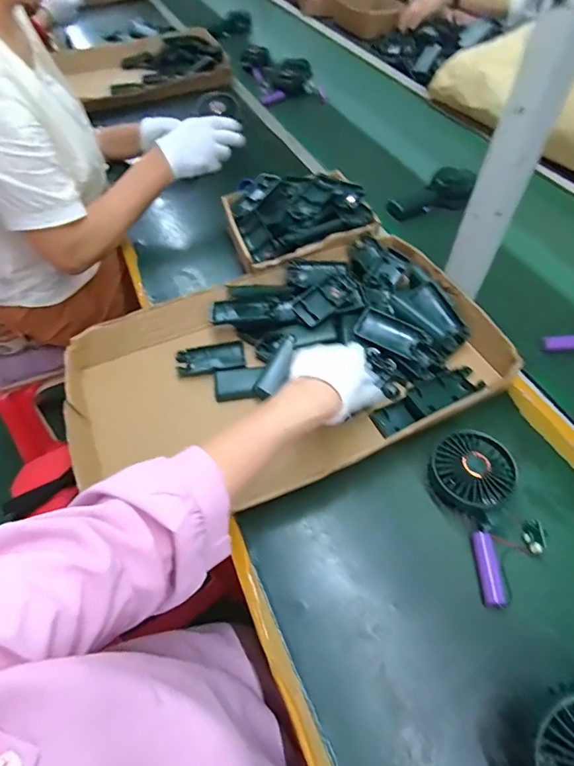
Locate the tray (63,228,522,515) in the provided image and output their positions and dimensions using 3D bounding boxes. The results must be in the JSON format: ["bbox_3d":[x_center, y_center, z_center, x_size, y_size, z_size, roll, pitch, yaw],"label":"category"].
[{"bbox_3d":[-0.008,-0.024,0.561,0.527,0.066,0.325,-20,56,-16],"label":"tray"}]

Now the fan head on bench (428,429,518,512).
[{"bbox_3d":[0.198,0.100,0.477,0.080,0.054,0.084,1,53,-1],"label":"fan head on bench"}]

